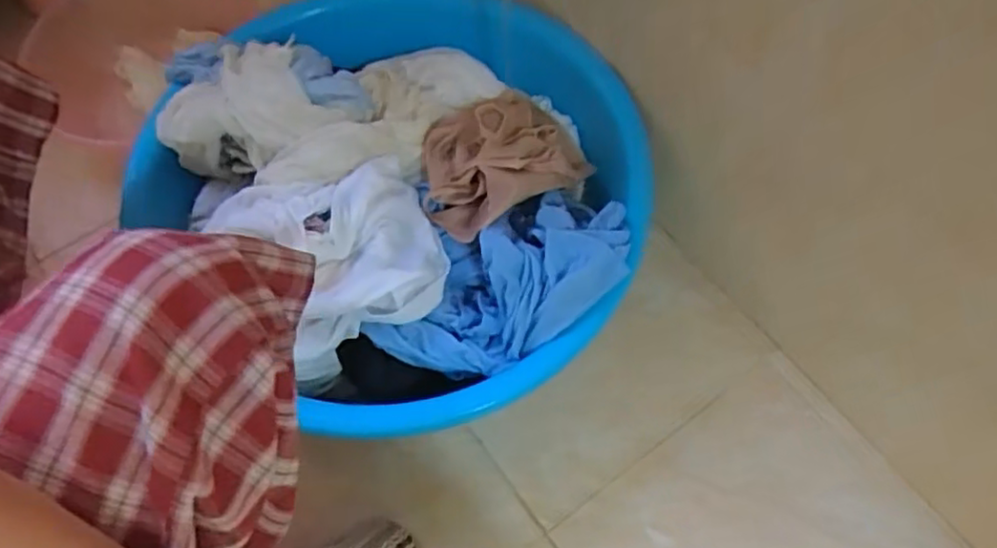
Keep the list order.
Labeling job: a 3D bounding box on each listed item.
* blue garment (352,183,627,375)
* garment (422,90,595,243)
[{"bbox_3d":[0.001,0.001,0.609,0.226,0.079,0.159,-3,67,-1],"label":"blue garment"},{"bbox_3d":[0.000,-0.111,0.656,0.177,0.080,0.131,-37,72,-14],"label":"garment"}]

